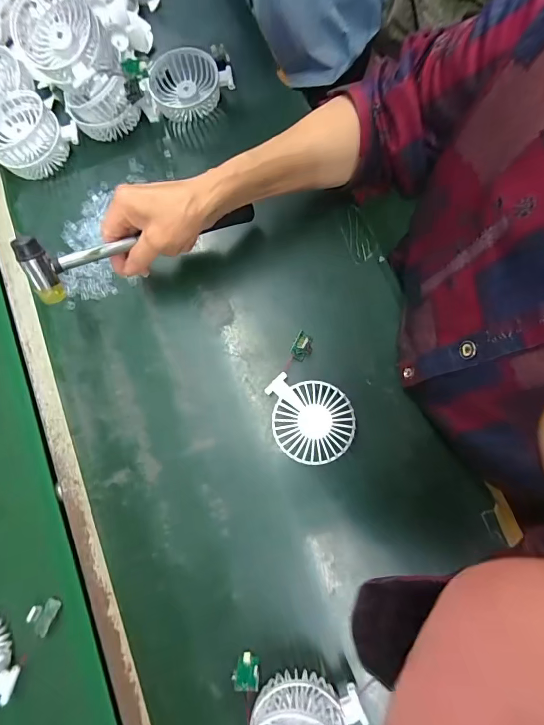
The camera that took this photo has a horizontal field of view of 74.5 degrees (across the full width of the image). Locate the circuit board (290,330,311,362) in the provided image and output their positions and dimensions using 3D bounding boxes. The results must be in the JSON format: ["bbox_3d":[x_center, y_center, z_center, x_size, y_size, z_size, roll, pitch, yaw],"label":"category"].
[{"bbox_3d":[0.034,-0.019,0.398,0.020,0.022,0.031,30,83,8],"label":"circuit board"}]

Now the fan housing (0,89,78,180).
[{"bbox_3d":[-0.305,-0.287,0.449,0.103,0.049,0.085,-36,79,-5],"label":"fan housing"}]

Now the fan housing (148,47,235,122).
[{"bbox_3d":[-0.106,-0.365,0.468,0.104,0.038,0.086,-18,78,-1],"label":"fan housing"}]

